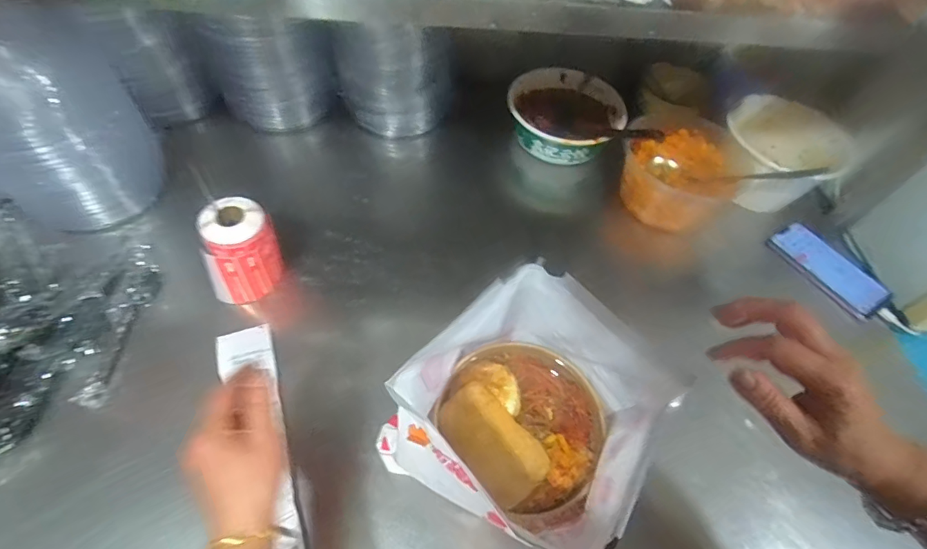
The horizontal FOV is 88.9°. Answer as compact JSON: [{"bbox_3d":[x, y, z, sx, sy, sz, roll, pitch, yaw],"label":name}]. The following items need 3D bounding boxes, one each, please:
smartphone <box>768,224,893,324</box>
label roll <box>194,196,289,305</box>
[{"bbox_3d":[0.500,-0.009,0.648,0.073,0.010,0.151,-31,66,-16],"label":"smartphone"},{"bbox_3d":[-0.250,-0.026,0.537,0.081,0.093,0.071,-14,59,-13],"label":"label roll"}]

